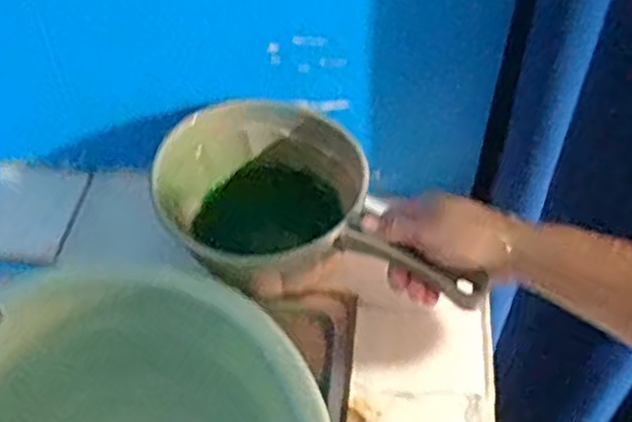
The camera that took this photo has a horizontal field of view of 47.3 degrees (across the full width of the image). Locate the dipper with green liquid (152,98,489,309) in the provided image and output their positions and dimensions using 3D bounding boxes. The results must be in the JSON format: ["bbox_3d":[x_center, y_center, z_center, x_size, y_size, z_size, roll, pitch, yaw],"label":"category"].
[{"bbox_3d":[0.000,0.024,0.622,0.295,0.142,0.153,29,55,32],"label":"dipper with green liquid"}]

